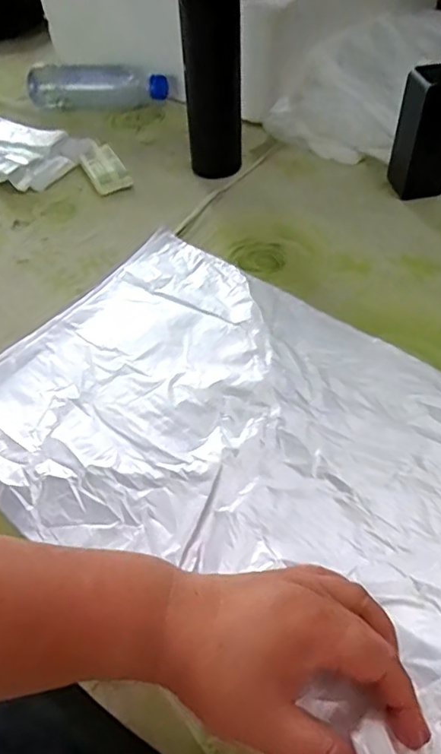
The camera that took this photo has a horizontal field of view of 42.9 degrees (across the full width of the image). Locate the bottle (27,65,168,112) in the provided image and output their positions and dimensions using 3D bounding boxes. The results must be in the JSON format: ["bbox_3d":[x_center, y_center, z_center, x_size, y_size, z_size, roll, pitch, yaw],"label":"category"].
[{"bbox_3d":[-0.187,-0.440,0.855,0.220,0.051,0.059,0,49,3],"label":"bottle"}]

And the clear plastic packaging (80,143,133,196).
[{"bbox_3d":[-0.148,-0.267,0.717,0.047,0.010,0.080,-24,67,-10],"label":"clear plastic packaging"}]

